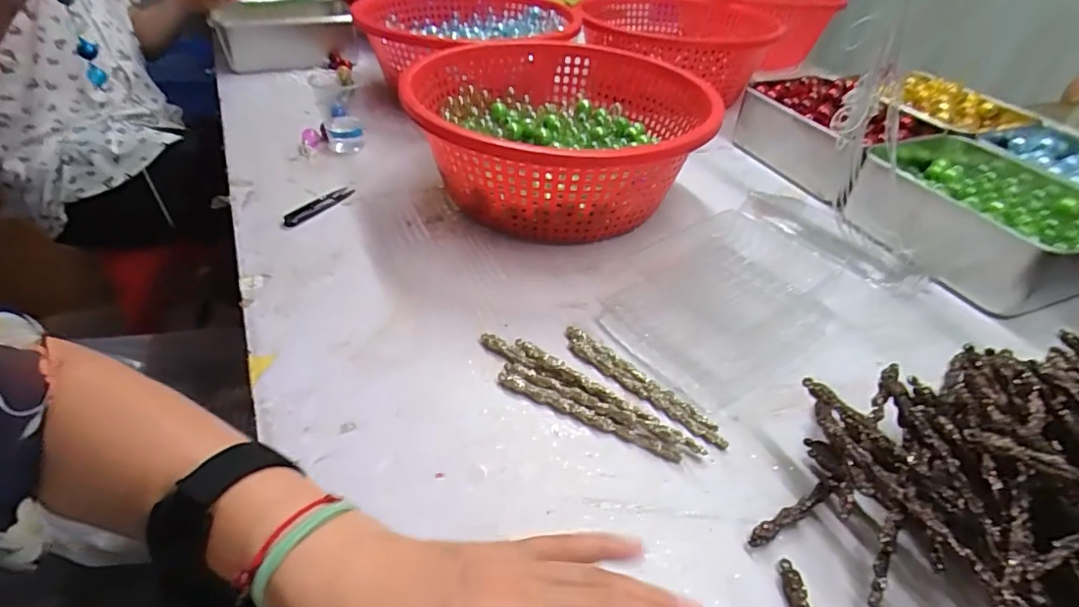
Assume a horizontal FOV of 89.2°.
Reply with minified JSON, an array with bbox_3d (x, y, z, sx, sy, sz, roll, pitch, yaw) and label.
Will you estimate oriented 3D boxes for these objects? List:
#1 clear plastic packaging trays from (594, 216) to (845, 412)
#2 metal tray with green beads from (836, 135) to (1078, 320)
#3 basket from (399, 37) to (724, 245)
[{"bbox_3d":[0.180,-0.005,0.525,0.223,0.039,0.154,-29,50,-32],"label":"clear plastic packaging trays"},{"bbox_3d":[0.504,-0.104,0.635,0.212,0.083,0.236,-11,42,-18],"label":"metal tray with green beads"},{"bbox_3d":[0.025,-0.205,0.682,0.349,0.136,0.365,3,39,-1],"label":"basket"}]

